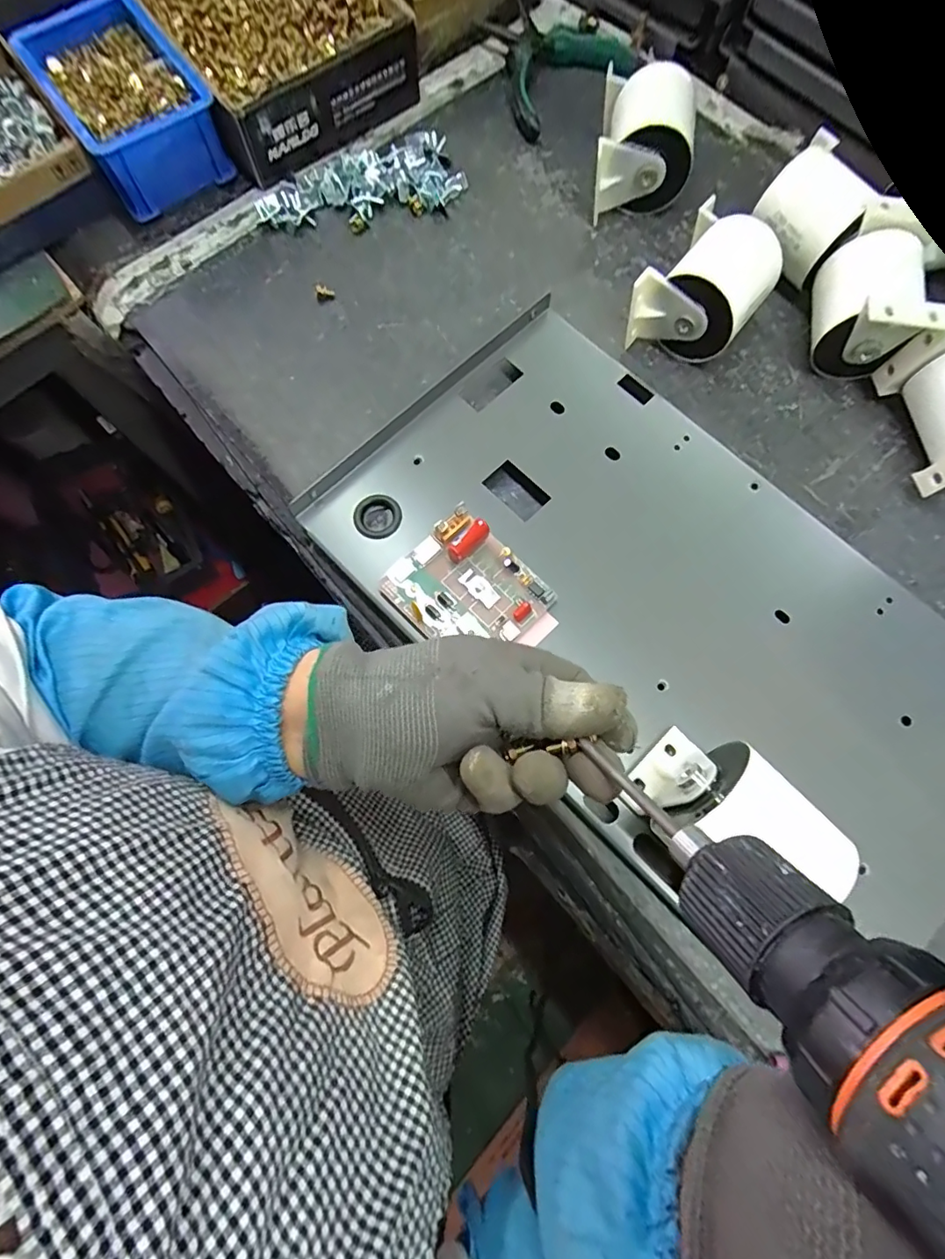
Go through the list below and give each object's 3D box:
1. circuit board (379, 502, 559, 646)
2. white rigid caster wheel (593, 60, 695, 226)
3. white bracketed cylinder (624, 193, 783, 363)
[{"bbox_3d":[0.000,-0.021,0.308,0.090,0.025,0.070,43,81,11],"label":"circuit board"},{"bbox_3d":[0.129,-0.366,0.396,0.070,0.059,0.091,10,75,3],"label":"white rigid caster wheel"},{"bbox_3d":[0.161,-0.233,0.366,0.071,0.052,0.087,35,79,10],"label":"white bracketed cylinder"}]

